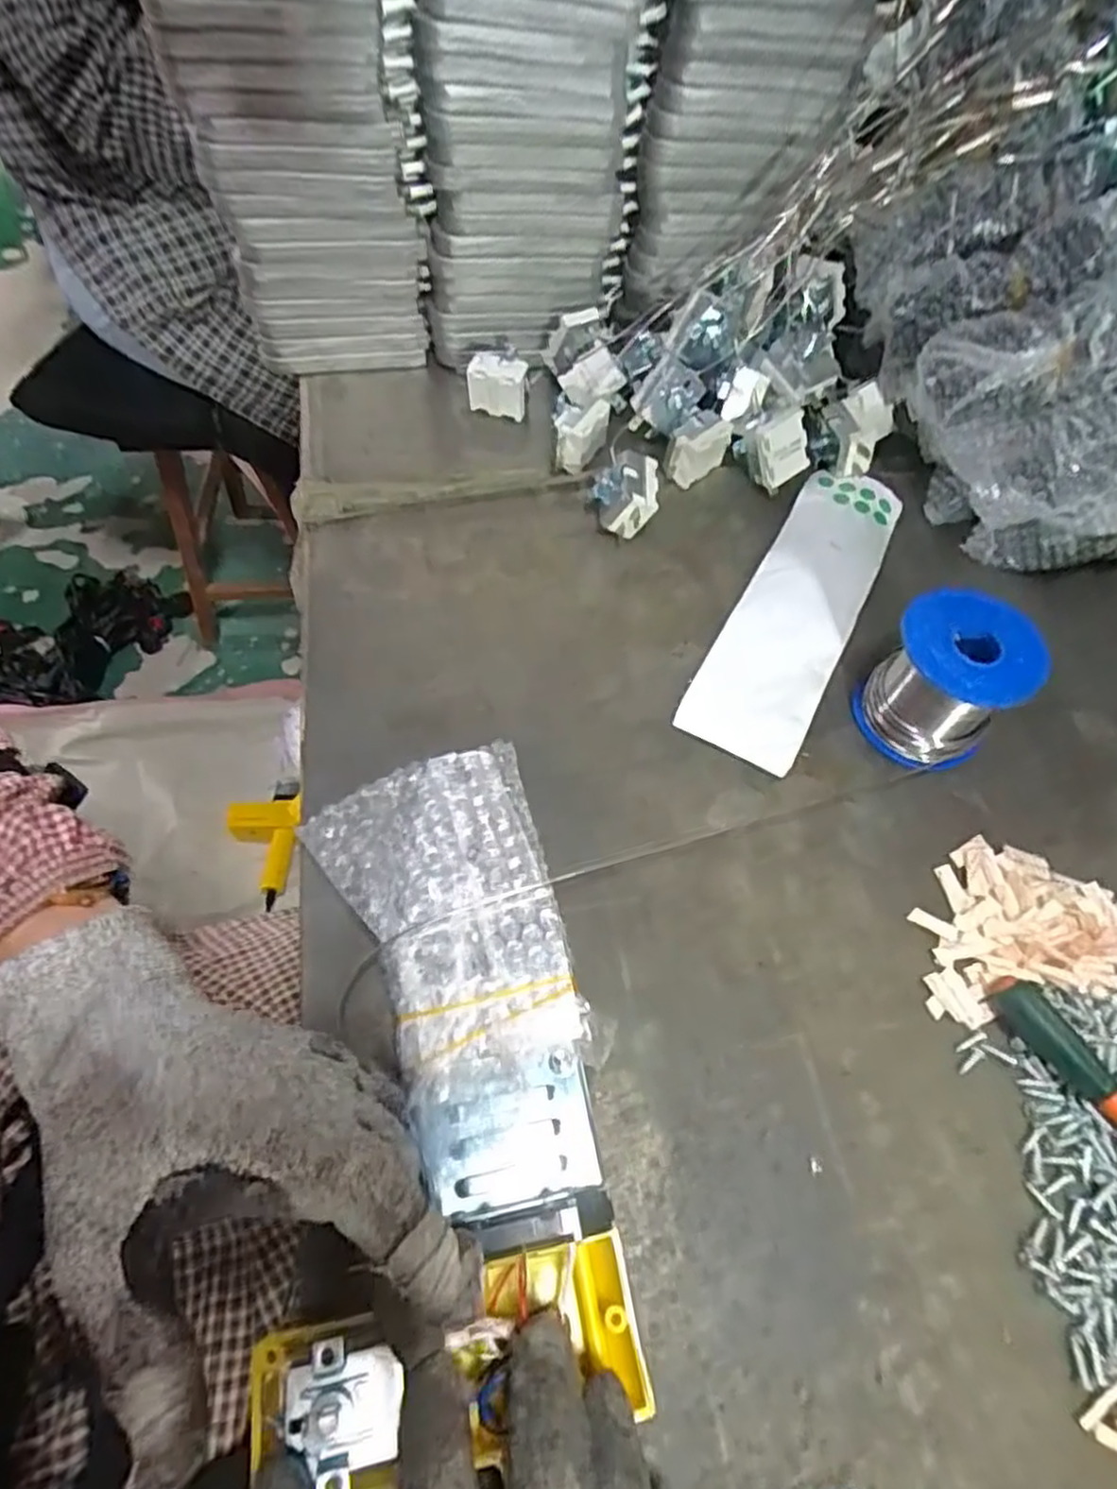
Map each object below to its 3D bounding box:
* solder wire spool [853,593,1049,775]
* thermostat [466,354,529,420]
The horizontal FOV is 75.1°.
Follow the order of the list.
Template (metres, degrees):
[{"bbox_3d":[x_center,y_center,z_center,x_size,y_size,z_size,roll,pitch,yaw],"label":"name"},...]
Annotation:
[{"bbox_3d":[0.186,-0.032,0.346,0.057,0.063,0.061,1,60,-2],"label":"solder wire spool"},{"bbox_3d":[-0.039,-0.230,0.469,0.037,0.036,0.022,16,61,7],"label":"thermostat"}]

